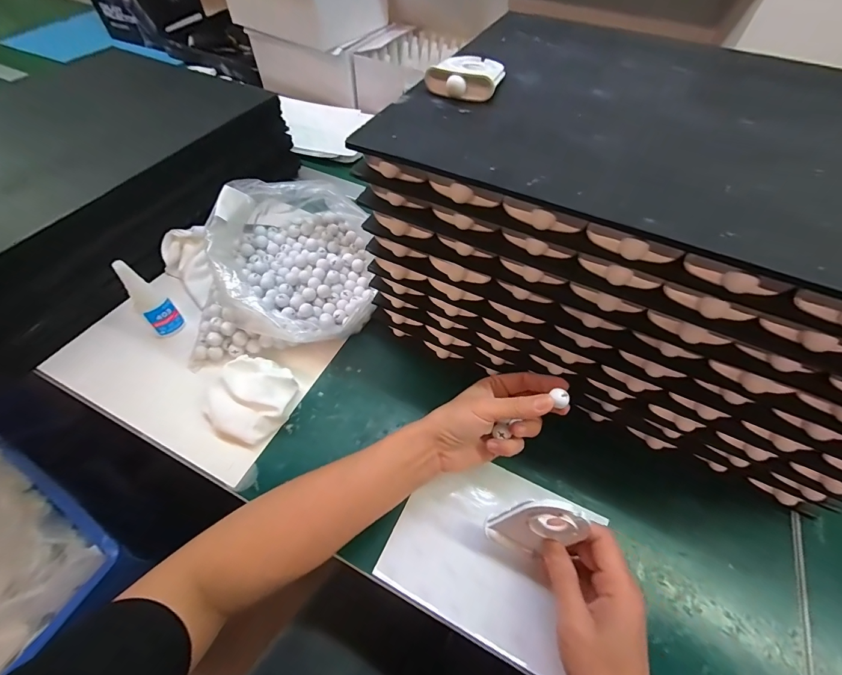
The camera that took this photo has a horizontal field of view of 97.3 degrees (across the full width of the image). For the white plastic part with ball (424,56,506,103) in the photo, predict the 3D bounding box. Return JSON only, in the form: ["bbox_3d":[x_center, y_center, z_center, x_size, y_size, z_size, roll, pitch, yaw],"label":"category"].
[{"bbox_3d":[0.040,-0.228,0.316,0.057,0.019,0.075,16,58,10],"label":"white plastic part with ball"}]

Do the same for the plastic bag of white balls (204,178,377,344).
[{"bbox_3d":[-0.159,-0.094,0.458,0.178,0.097,0.235,-20,58,-16],"label":"plastic bag of white balls"}]

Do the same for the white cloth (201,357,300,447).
[{"bbox_3d":[-0.179,0.063,0.394,0.077,0.041,0.087,22,57,13],"label":"white cloth"}]

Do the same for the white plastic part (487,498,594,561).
[{"bbox_3d":[0.091,0.148,0.296,0.056,0.080,0.018,28,39,-1],"label":"white plastic part"}]

